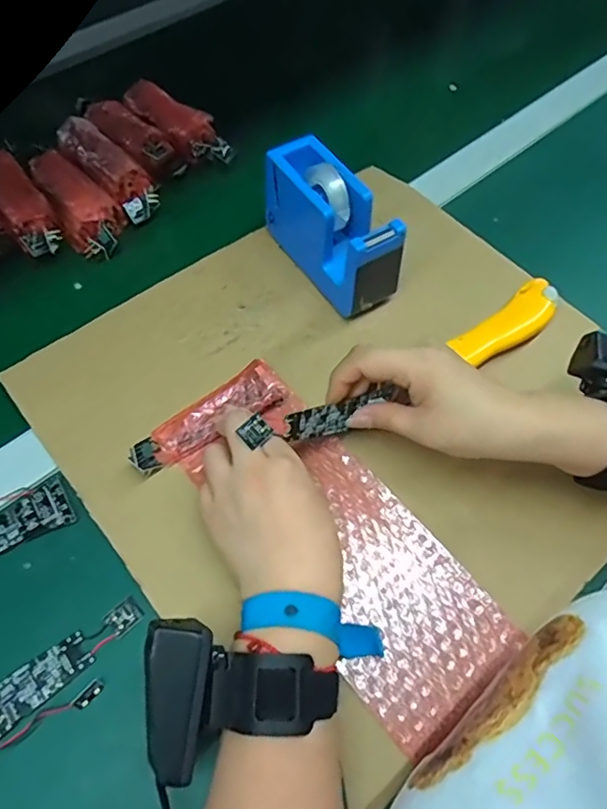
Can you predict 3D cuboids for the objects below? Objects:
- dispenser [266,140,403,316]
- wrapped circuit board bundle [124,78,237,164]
[{"bbox_3d":[0.022,-0.138,0.434,0.049,0.084,0.134,-30,65,-16],"label":"dispenser"},{"bbox_3d":[-0.126,-0.282,0.540,0.138,0.029,0.038,40,67,19],"label":"wrapped circuit board bundle"}]

